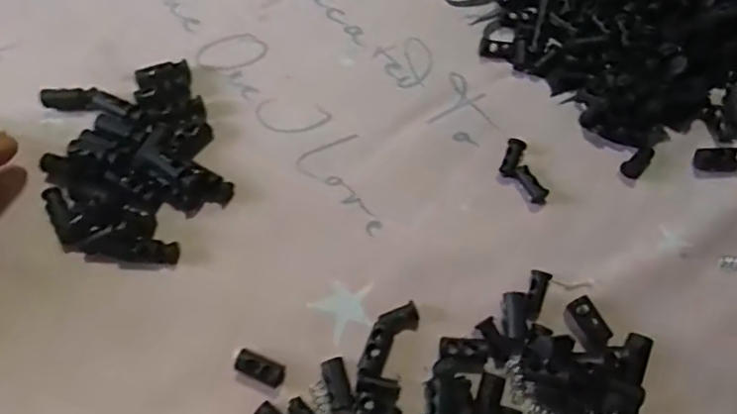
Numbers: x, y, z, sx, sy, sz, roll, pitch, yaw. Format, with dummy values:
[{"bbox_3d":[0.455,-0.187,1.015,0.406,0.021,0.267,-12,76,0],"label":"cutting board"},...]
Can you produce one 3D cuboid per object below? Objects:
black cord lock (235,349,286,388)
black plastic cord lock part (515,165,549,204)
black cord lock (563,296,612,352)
[{"bbox_3d":[-0.041,0.061,0.212,0.019,0.004,0.008,26,72,-3],"label":"black cord lock"},{"bbox_3d":[0.070,-0.009,0.238,0.007,0.006,0.017,-29,72,-9],"label":"black plastic cord lock part"},{"bbox_3d":[0.086,0.046,0.218,0.012,0.005,0.020,-24,72,-8],"label":"black cord lock"}]

